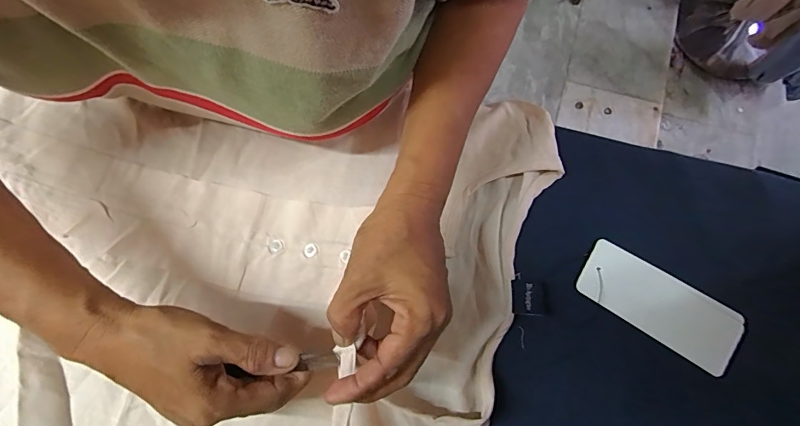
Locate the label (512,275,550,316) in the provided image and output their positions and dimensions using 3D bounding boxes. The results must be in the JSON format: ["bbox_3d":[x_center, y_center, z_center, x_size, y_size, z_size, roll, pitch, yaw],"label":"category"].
[{"bbox_3d":[0.097,0.063,0.307,0.026,0.010,0.027,4,78,1],"label":"label"}]

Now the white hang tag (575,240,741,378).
[{"bbox_3d":[0.197,0.069,0.310,0.120,0.005,0.048,32,81,6],"label":"white hang tag"}]

